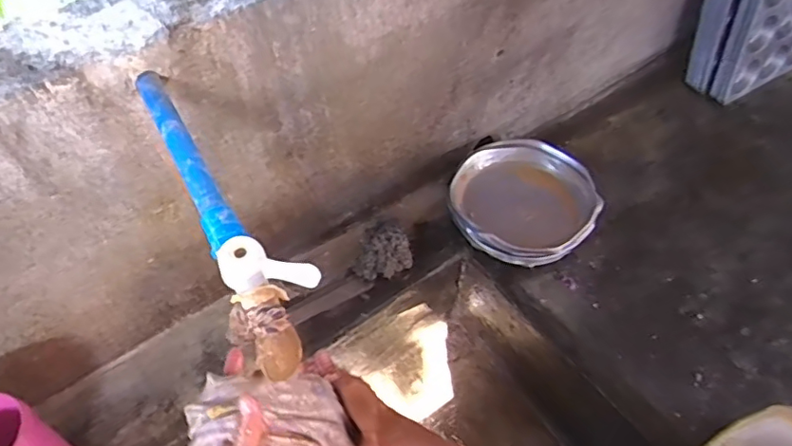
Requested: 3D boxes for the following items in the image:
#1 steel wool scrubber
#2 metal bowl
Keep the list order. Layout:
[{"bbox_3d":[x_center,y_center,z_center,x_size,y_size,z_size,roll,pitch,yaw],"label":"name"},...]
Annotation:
[{"bbox_3d":[-0.021,0.038,0.782,0.083,0.032,0.075,-10,54,-7],"label":"steel wool scrubber"},{"bbox_3d":[0.185,-0.028,0.814,0.208,0.064,0.198,0,54,0],"label":"metal bowl"}]

